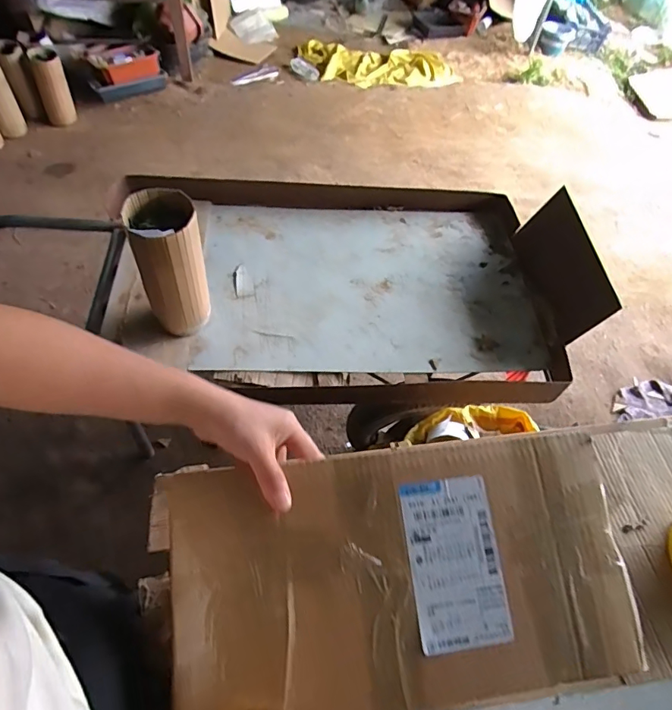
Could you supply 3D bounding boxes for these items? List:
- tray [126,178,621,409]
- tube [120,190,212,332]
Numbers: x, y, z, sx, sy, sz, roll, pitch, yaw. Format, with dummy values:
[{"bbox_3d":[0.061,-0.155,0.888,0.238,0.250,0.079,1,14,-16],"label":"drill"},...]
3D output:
[{"bbox_3d":[0.088,-0.213,1.215,1.061,0.184,0.646,0,55,-4],"label":"tray"},{"bbox_3d":[-0.322,-0.162,0.953,0.125,0.304,0.119,-16,58,-15],"label":"tube"}]

